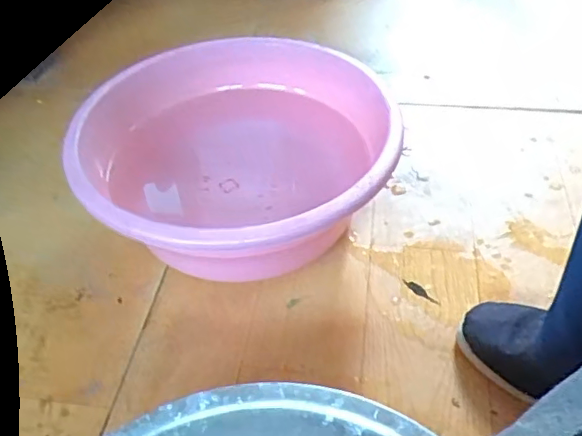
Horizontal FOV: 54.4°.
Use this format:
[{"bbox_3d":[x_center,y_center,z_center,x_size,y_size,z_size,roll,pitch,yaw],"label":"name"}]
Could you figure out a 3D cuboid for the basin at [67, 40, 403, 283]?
[{"bbox_3d":[-0.062,-0.059,0.679,0.350,0.147,0.335,-3,40,2],"label":"basin"}]

